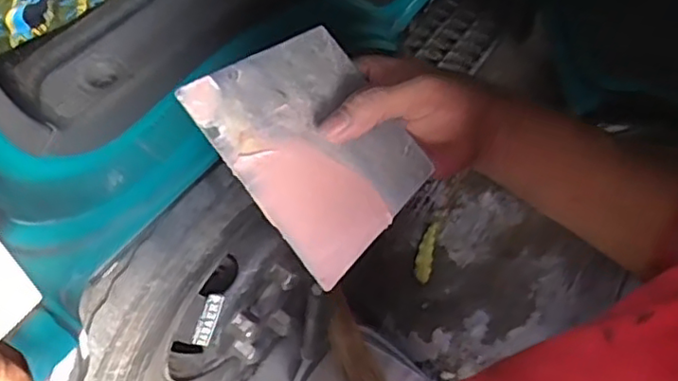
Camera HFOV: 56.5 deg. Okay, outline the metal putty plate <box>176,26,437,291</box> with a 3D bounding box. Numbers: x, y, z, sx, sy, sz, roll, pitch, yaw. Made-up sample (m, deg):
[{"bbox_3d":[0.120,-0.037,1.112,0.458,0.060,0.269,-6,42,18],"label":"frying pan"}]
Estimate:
[{"bbox_3d":[-0.014,-0.028,0.377,0.095,0.006,0.136,-36,86,-13],"label":"metal putty plate"}]

